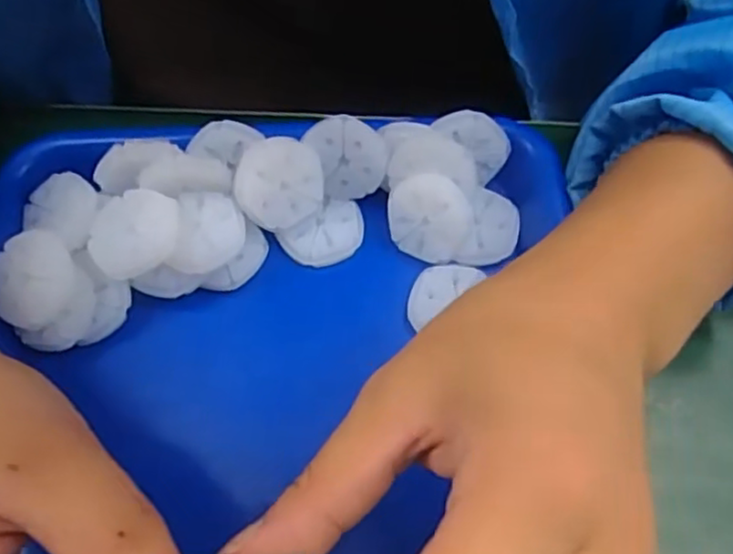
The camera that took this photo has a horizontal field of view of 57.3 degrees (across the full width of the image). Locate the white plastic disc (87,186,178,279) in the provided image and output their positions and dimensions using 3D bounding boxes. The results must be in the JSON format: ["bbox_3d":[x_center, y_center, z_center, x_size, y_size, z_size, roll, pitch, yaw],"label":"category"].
[{"bbox_3d":[-0.095,-0.018,0.272,0.038,0.010,0.036,-1,62,1],"label":"white plastic disc"}]

